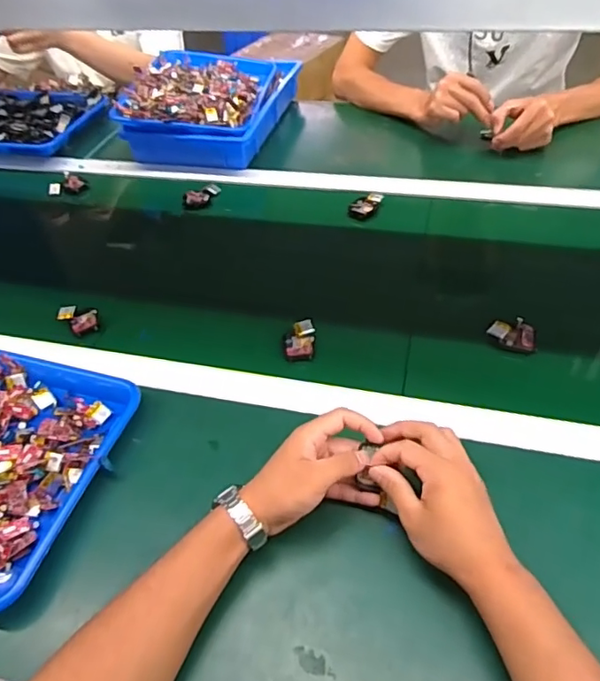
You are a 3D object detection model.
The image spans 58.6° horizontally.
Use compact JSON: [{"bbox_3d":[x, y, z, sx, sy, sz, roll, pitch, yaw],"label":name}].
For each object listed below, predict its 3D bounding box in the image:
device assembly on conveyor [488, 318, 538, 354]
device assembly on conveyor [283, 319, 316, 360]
[{"bbox_3d":[0.250,-0.007,0.632,0.052,0.025,0.034,10,49,15],"label":"device assembly on conveyor"},{"bbox_3d":[-0.001,-0.001,0.645,0.036,0.016,0.054,1,47,7],"label":"device assembly on conveyor"}]

